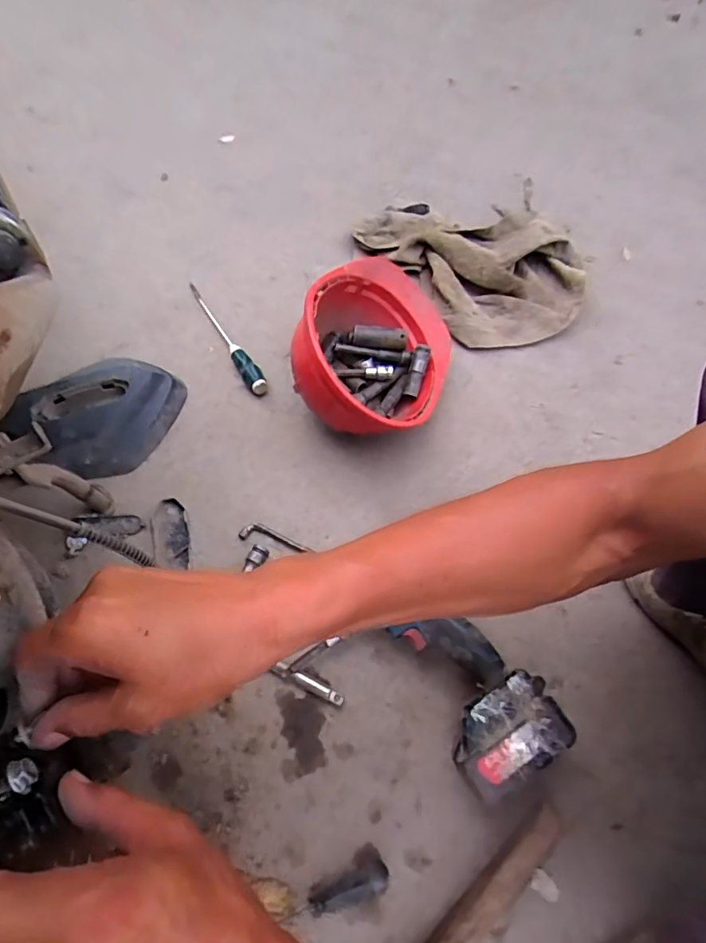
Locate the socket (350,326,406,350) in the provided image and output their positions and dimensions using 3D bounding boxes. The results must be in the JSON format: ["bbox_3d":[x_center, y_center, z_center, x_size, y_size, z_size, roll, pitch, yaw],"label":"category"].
[{"bbox_3d":[0.036,-0.198,0.727,0.086,0.027,0.025,8,62,3],"label":"socket"}]

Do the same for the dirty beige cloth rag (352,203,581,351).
[{"bbox_3d":[0.235,-0.392,0.901,0.310,0.057,0.393,-30,64,-14],"label":"dirty beige cloth rag"}]

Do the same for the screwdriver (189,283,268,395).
[{"bbox_3d":[-0.212,-0.233,0.830,0.029,0.029,0.282,-27,64,-13],"label":"screwdriver"}]

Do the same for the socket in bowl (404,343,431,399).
[{"bbox_3d":[0.094,-0.146,0.725,0.023,0.016,0.078,15,87,10],"label":"socket in bowl"}]

